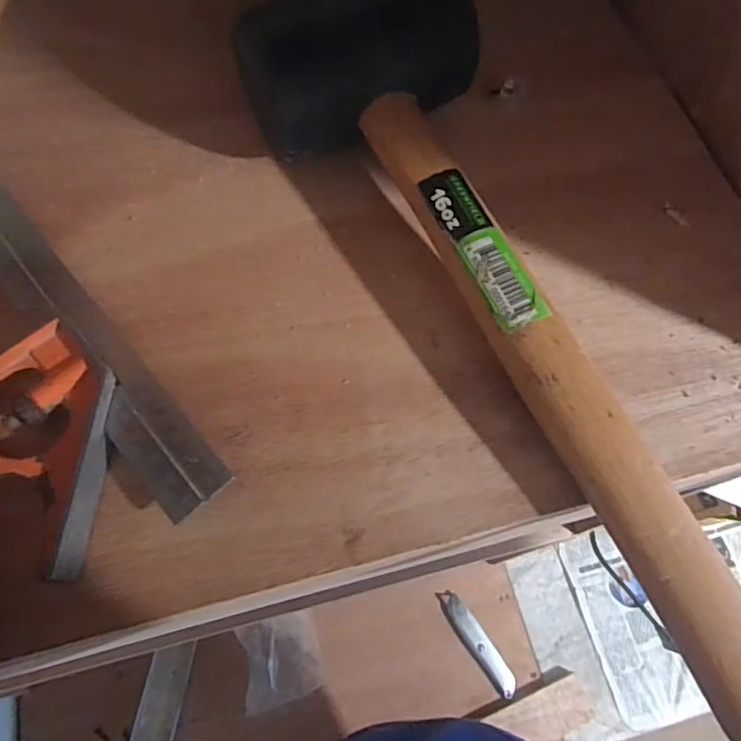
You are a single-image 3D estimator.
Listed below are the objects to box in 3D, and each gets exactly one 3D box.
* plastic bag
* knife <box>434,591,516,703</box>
[{"bbox_3d":[-0.127,0.410,0.786,0.107,0.014,0.110,-13,68,-6],"label":"plastic bag"},{"bbox_3d":[0.155,0.392,0.804,0.028,0.016,0.158,-32,71,-13],"label":"knife"}]

